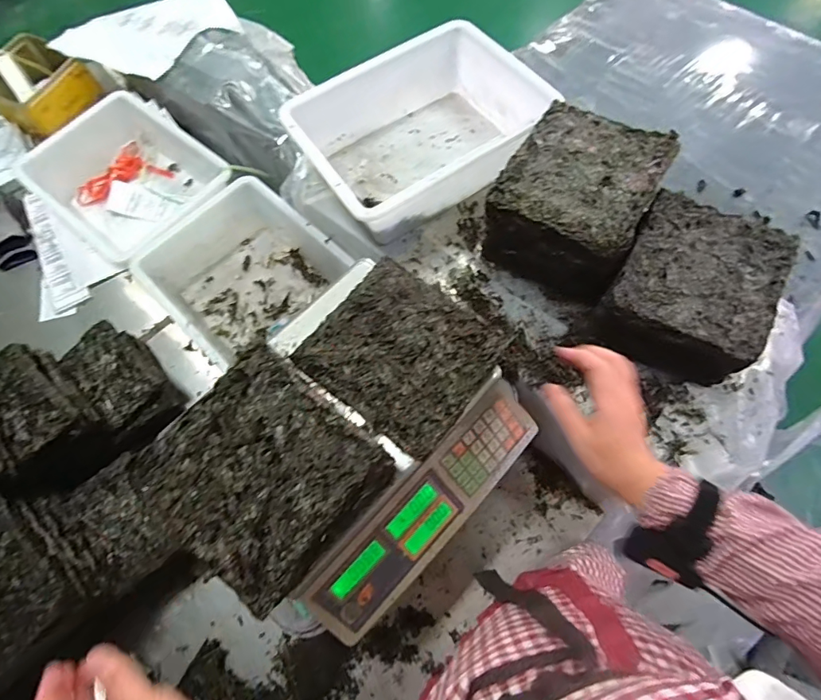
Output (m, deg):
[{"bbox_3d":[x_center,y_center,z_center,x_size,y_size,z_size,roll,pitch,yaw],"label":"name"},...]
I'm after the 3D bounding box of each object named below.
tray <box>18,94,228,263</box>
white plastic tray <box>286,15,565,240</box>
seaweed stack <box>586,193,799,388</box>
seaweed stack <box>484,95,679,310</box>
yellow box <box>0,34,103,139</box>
[{"bbox_3d":[-0.576,-0.340,0.938,0.354,0.118,0.273,38,74,17],"label":"tray"},{"bbox_3d":[0.008,-0.354,0.740,0.351,0.119,0.291,-30,69,-9],"label":"white plastic tray"},{"bbox_3d":[0.361,-0.076,0.597,0.174,0.101,0.182,26,71,13],"label":"seaweed stack"},{"bbox_3d":[0.225,-0.197,0.639,0.180,0.143,0.195,30,72,14],"label":"seaweed stack"},{"bbox_3d":[-0.859,-0.605,1.043,0.198,0.087,0.203,32,73,15],"label":"yellow box"}]

